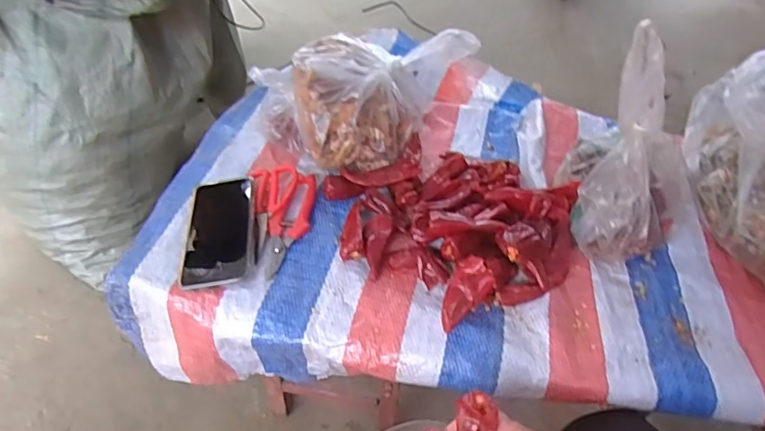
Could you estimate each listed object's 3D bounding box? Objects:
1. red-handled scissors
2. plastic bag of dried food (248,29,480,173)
[{"bbox_3d":[-0.117,0.000,0.647,0.078,0.021,0.159,-9,48,-8],"label":"red-handled scissors"},{"bbox_3d":[-0.028,-0.183,0.755,0.195,0.118,0.270,30,54,25],"label":"plastic bag of dried food"}]

